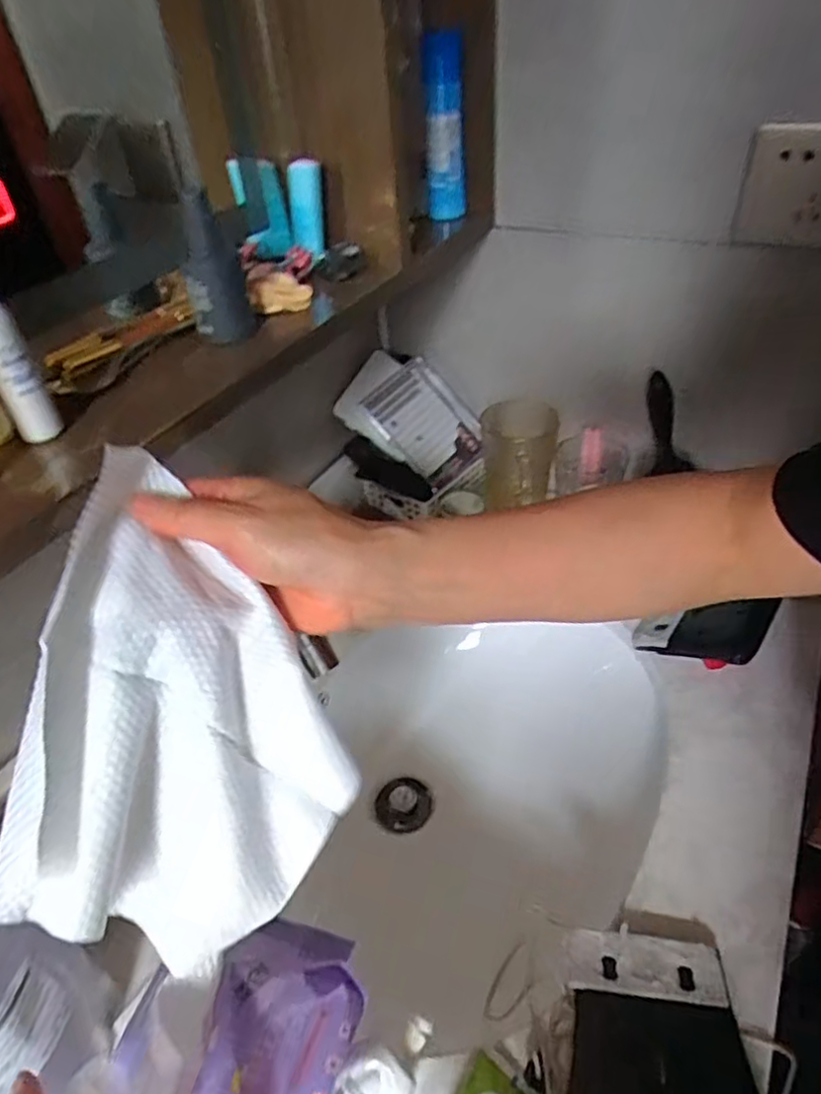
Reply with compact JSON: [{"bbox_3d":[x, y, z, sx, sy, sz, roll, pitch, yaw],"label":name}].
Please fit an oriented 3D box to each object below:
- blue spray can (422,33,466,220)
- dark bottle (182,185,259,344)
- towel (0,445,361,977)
[{"bbox_3d":[0.031,-0.369,0.591,0.034,0.160,0.031,-2,62,4],"label":"blue spray can"},{"bbox_3d":[-0.134,-0.189,0.451,0.037,0.093,0.033,-9,41,-4],"label":"dark bottle"},{"bbox_3d":[-0.095,0.075,0.298,0.043,0.146,0.202,-6,65,54],"label":"towel"}]

